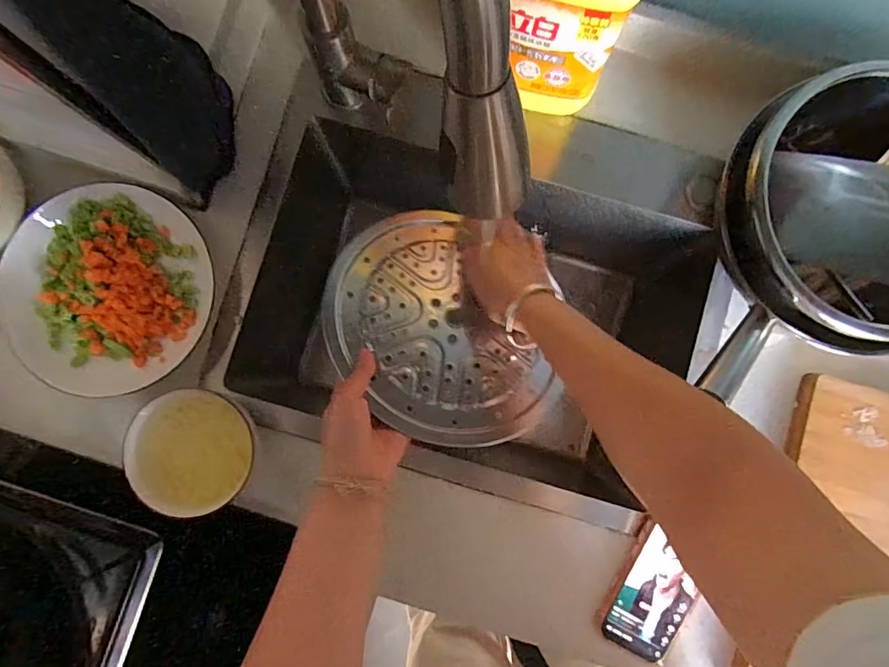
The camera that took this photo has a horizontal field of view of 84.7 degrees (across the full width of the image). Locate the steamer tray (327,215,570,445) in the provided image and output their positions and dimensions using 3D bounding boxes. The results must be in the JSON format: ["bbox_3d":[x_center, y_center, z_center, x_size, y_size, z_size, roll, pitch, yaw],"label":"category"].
[{"bbox_3d":[-0.002,-0.018,0.478,0.220,0.017,0.238,11,62,-11],"label":"steamer tray"}]

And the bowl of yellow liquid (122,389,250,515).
[{"bbox_3d":[-0.228,0.108,0.458,0.107,0.059,0.102,0,86,0],"label":"bowl of yellow liquid"}]

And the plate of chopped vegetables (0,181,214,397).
[{"bbox_3d":[-0.336,-0.045,0.485,0.190,0.037,0.204,0,86,0],"label":"plate of chopped vegetables"}]

